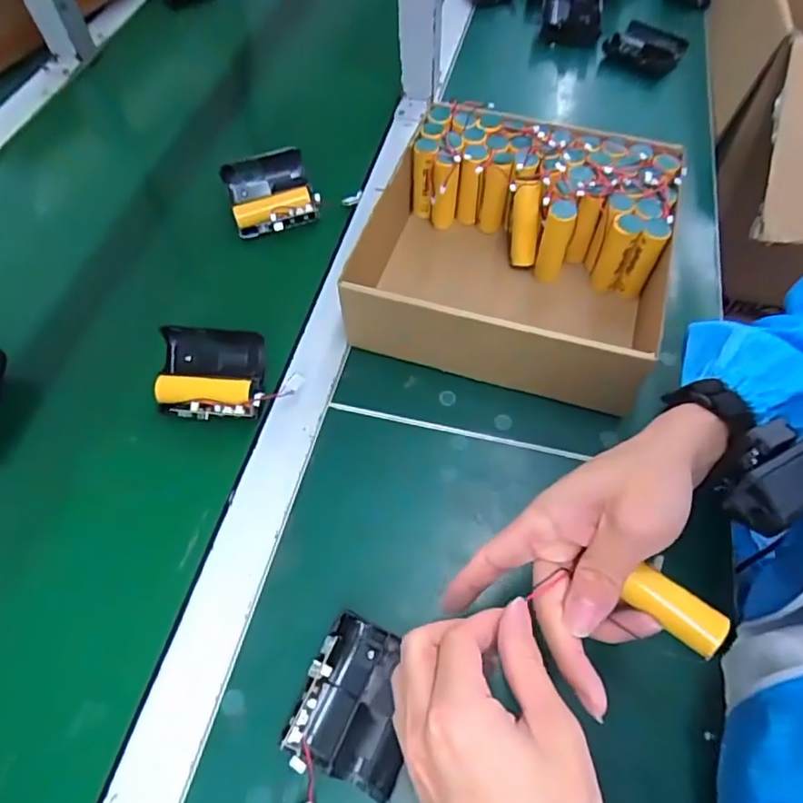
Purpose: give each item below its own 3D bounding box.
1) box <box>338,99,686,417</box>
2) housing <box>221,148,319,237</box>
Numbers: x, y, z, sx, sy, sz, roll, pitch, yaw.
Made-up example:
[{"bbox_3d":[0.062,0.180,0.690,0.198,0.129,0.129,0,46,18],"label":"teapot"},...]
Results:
[{"bbox_3d":[0.102,-0.128,0.481,0.230,0.088,0.230,15,59,9],"label":"box"},{"bbox_3d":[-0.123,-0.198,0.546,0.080,0.041,0.063,-17,59,-10],"label":"housing"}]

